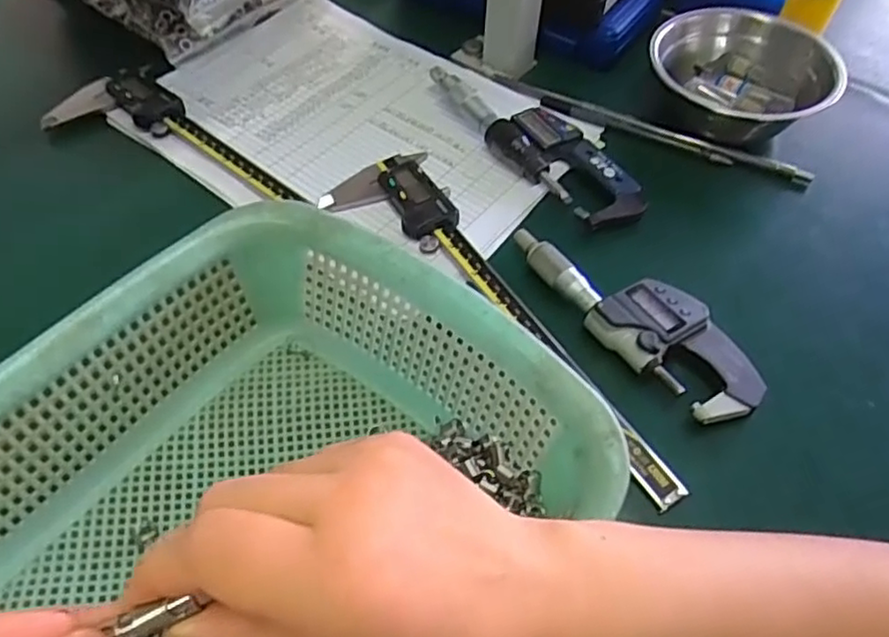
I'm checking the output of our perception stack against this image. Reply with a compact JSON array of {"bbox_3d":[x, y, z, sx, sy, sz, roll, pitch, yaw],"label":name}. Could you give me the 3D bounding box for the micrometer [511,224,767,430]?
[{"bbox_3d":[0.106,-0.005,0.379,0.052,0.021,0.158,-37,63,-25],"label":"micrometer"}]

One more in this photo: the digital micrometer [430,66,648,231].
[{"bbox_3d":[0.064,-0.126,0.471,0.053,0.023,0.181,-31,61,-22],"label":"digital micrometer"}]

